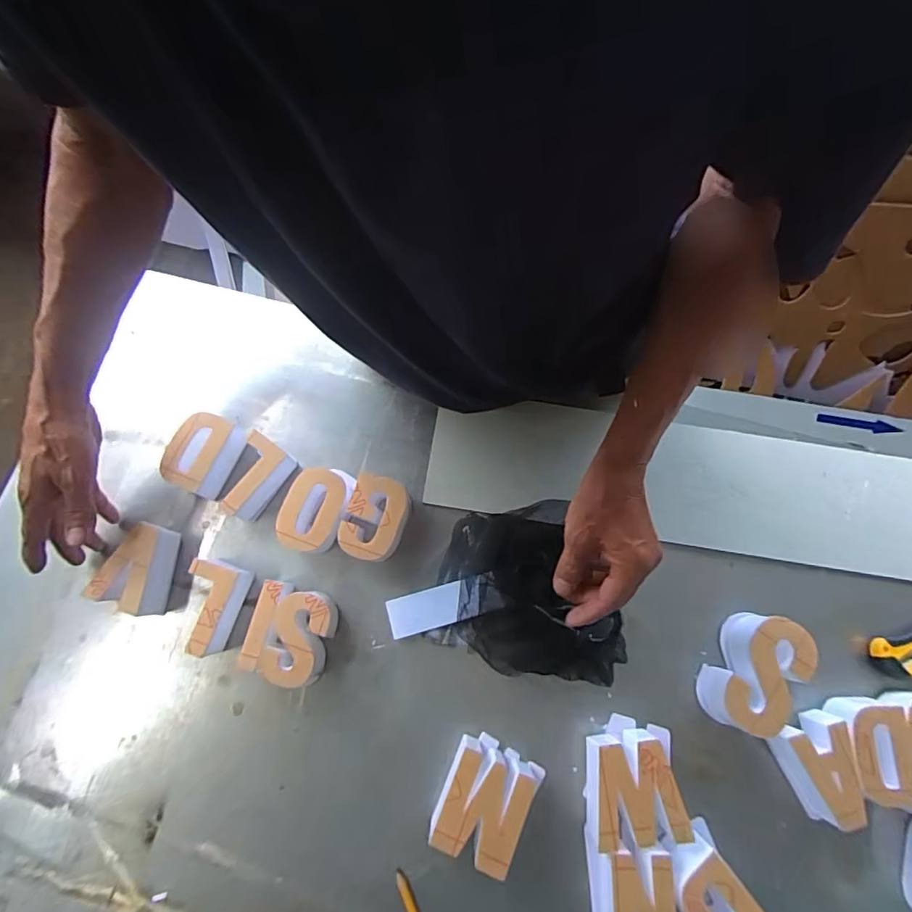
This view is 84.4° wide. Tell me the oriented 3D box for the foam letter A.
[{"bbox_3d":[0.338,0.295,0.473,0.063,0.046,0.088,-10,74,-4],"label":"foam letter A"}]

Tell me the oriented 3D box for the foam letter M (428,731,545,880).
[{"bbox_3d":[0.029,0.318,0.463,0.080,0.046,0.088,27,75,6],"label":"foam letter M"}]

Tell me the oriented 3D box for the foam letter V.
[{"bbox_3d":[-0.324,0.114,0.509,0.051,0.048,0.086,4,74,0],"label":"foam letter V"}]

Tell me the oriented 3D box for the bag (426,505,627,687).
[{"bbox_3d":[0.079,0.132,0.515,0.187,0.041,0.164,14,74,3],"label":"bag"}]

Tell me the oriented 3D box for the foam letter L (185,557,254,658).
[{"bbox_3d":[-0.241,0.150,0.501,0.045,0.052,0.085,10,74,1],"label":"foam letter L"}]

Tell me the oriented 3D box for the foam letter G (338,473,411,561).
[{"bbox_3d":[-0.084,0.067,0.530,0.059,0.045,0.083,18,74,4],"label":"foam letter G"}]

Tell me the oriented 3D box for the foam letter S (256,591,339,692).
[{"bbox_3d":[-0.152,0.179,0.495,0.054,0.046,0.086,13,74,2],"label":"foam letter S"}]

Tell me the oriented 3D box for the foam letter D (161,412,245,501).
[{"bbox_3d":[-0.269,0.000,0.544,0.061,0.048,0.084,20,74,4],"label":"foam letter D"}]

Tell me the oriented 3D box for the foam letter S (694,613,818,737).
[{"bbox_3d":[0.294,0.213,0.495,0.067,0.051,0.111,37,76,9],"label":"foam letter S"}]

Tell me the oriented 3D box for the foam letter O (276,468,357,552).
[{"bbox_3d":[-0.146,0.058,0.533,0.063,0.043,0.088,17,77,4],"label":"foam letter O"}]

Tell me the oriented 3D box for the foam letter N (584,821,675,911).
[{"bbox_3d":[0.155,0.385,0.446,0.063,0.047,0.094,-3,74,-2],"label":"foam letter N"}]

